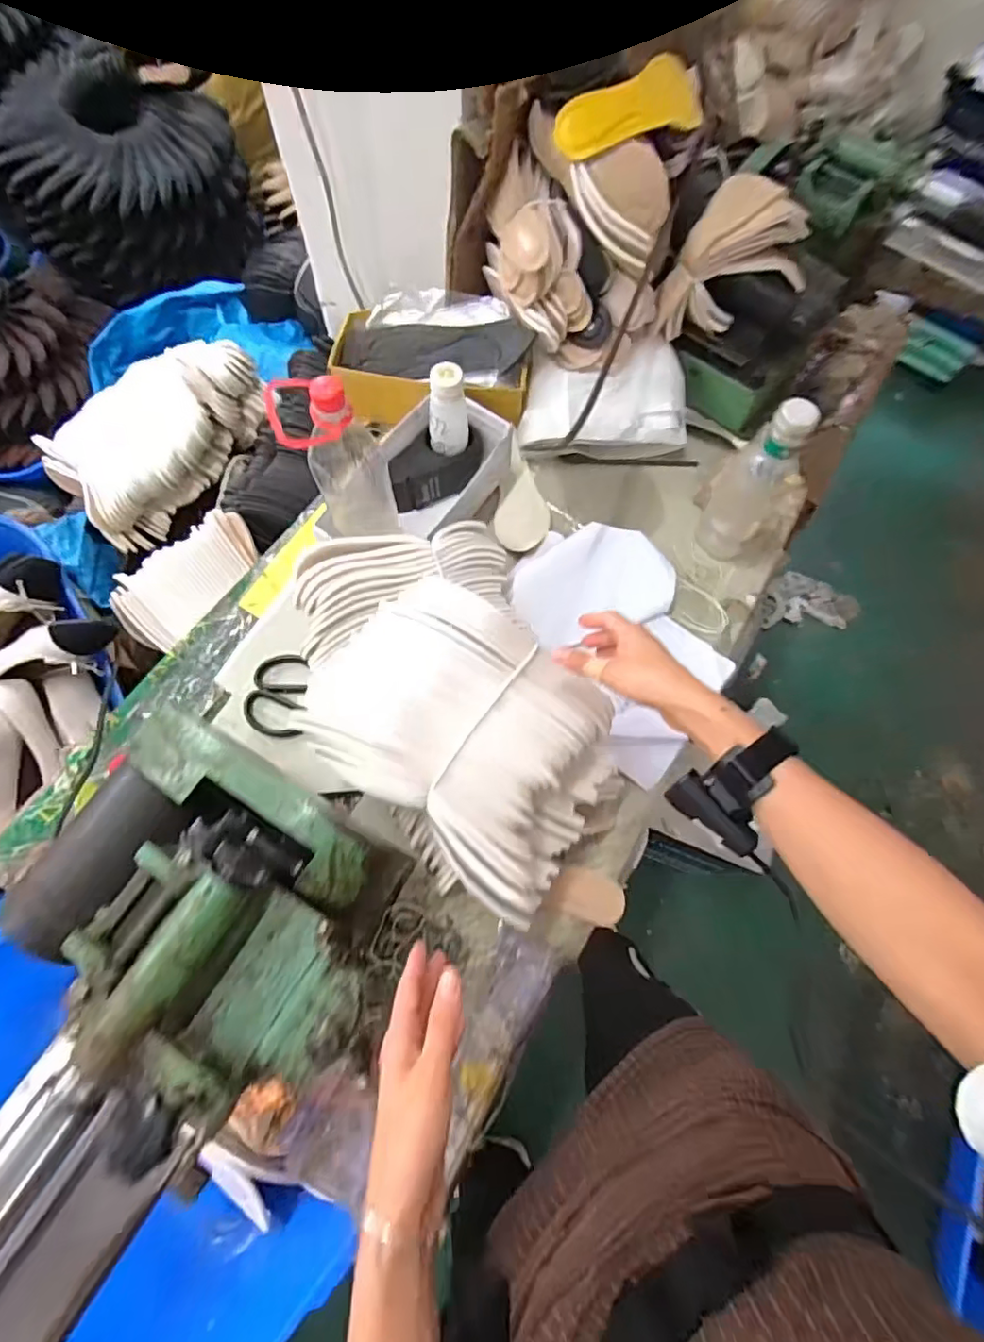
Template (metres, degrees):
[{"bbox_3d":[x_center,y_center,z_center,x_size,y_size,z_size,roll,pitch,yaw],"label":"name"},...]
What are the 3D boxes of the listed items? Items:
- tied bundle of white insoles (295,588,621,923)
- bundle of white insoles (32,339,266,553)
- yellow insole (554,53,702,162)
[{"bbox_3d":[-0.022,0.054,0.537,0.280,0.096,0.209,38,74,11],"label":"tied bundle of white insoles"},{"bbox_3d":[-0.602,-0.434,1.022,0.249,0.133,0.388,37,73,11],"label":"bundle of white insoles"},{"bbox_3d":[0.173,-0.666,0.681,0.216,0.047,0.066,-33,75,-13],"label":"yellow insole"}]

